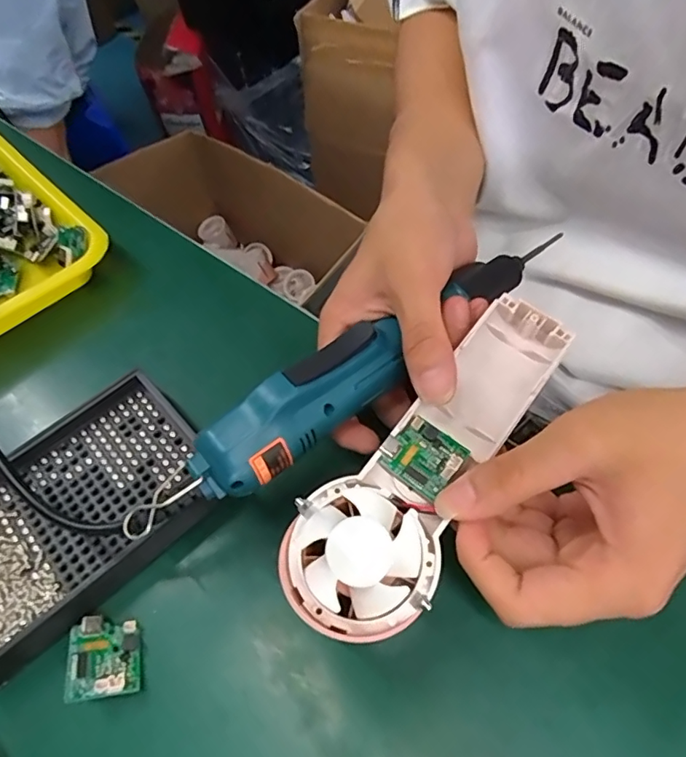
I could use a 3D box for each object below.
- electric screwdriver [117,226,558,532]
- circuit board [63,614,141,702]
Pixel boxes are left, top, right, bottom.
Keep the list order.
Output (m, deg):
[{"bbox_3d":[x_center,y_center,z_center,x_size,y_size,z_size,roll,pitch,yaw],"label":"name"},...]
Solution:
[{"bbox_3d":[0.014,-0.010,0.253,0.257,0.032,0.030,-34,64,-22],"label":"electric screwdriver"},{"bbox_3d":[-0.104,0.121,0.227,0.029,0.007,0.033,5,47,-27],"label":"circuit board"}]

